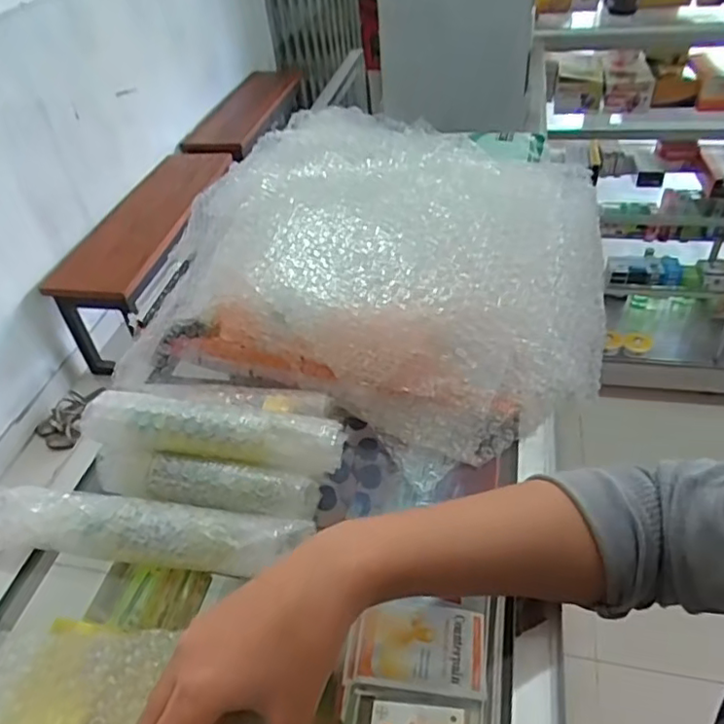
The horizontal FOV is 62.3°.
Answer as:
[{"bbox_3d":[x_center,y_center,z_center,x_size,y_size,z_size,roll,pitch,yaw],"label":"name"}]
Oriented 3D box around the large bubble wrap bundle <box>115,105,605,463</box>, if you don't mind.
[{"bbox_3d":[0.007,-0.101,0.560,0.414,0.139,0.321,10,45,17],"label":"large bubble wrap bundle"}]

